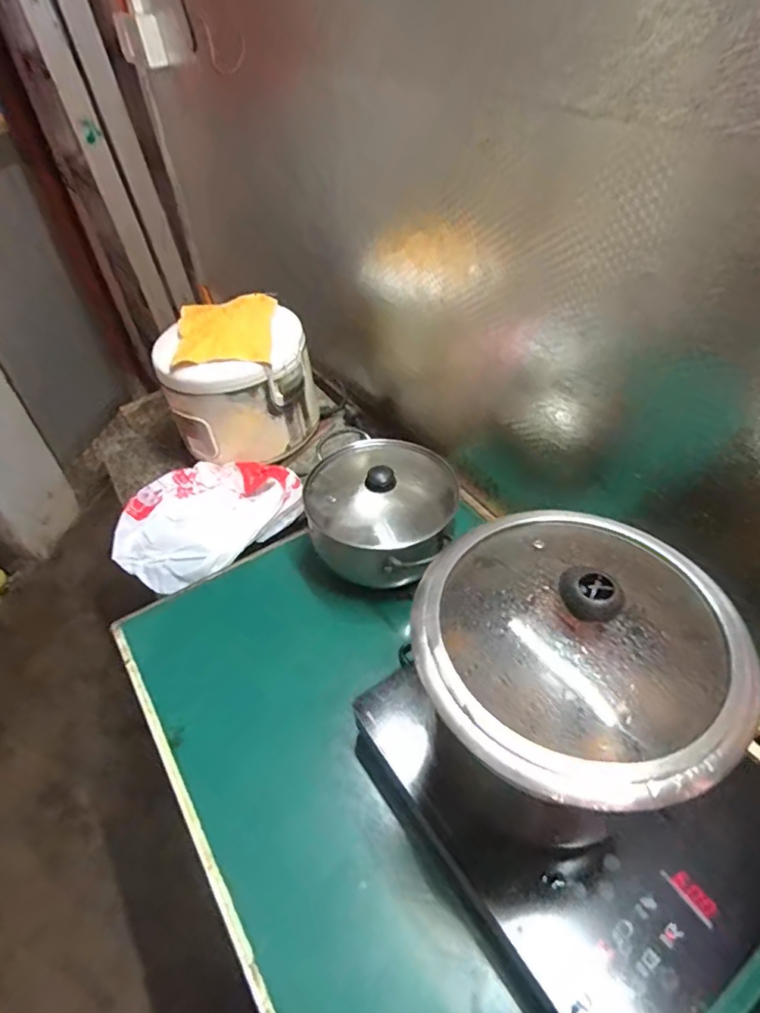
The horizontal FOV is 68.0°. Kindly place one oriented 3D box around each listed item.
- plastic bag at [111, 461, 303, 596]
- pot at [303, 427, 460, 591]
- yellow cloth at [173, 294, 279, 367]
[{"bbox_3d":[-0.309,0.010,0.963,0.245,0.077,0.286,32,56,30],"label":"plastic bag"},{"bbox_3d":[0.003,0.008,0.852,0.214,0.157,0.207,-2,46,2],"label":"pot"},{"bbox_3d":[-0.264,-0.301,0.962,0.165,0.035,0.173,-4,46,0],"label":"yellow cloth"}]

